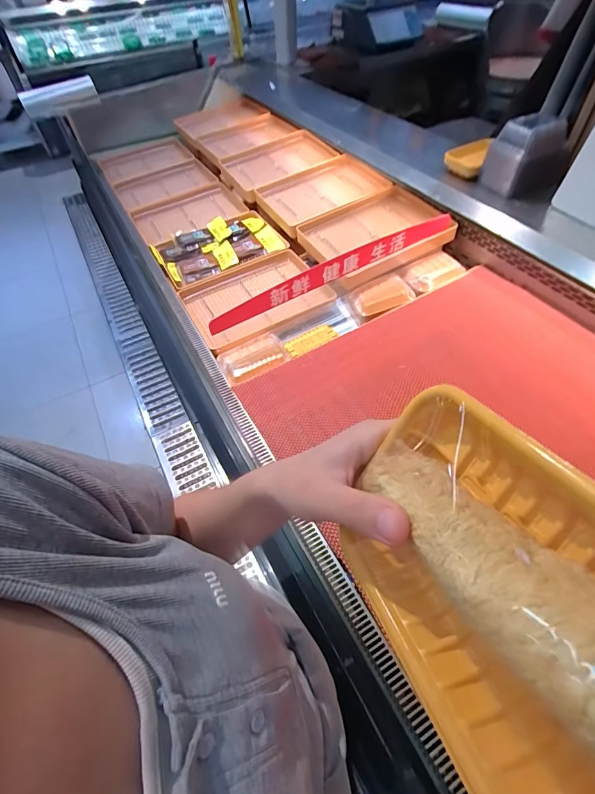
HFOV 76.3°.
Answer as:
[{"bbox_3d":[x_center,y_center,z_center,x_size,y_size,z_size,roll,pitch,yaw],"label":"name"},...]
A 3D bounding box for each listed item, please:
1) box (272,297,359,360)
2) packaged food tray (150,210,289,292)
[{"bbox_3d":[0.060,-0.195,1.077,0.256,0.083,0.070,-30,56,-19],"label":"box"},{"bbox_3d":[-0.258,-0.505,1.266,0.395,0.063,0.247,-27,55,-17],"label":"packaged food tray"}]

